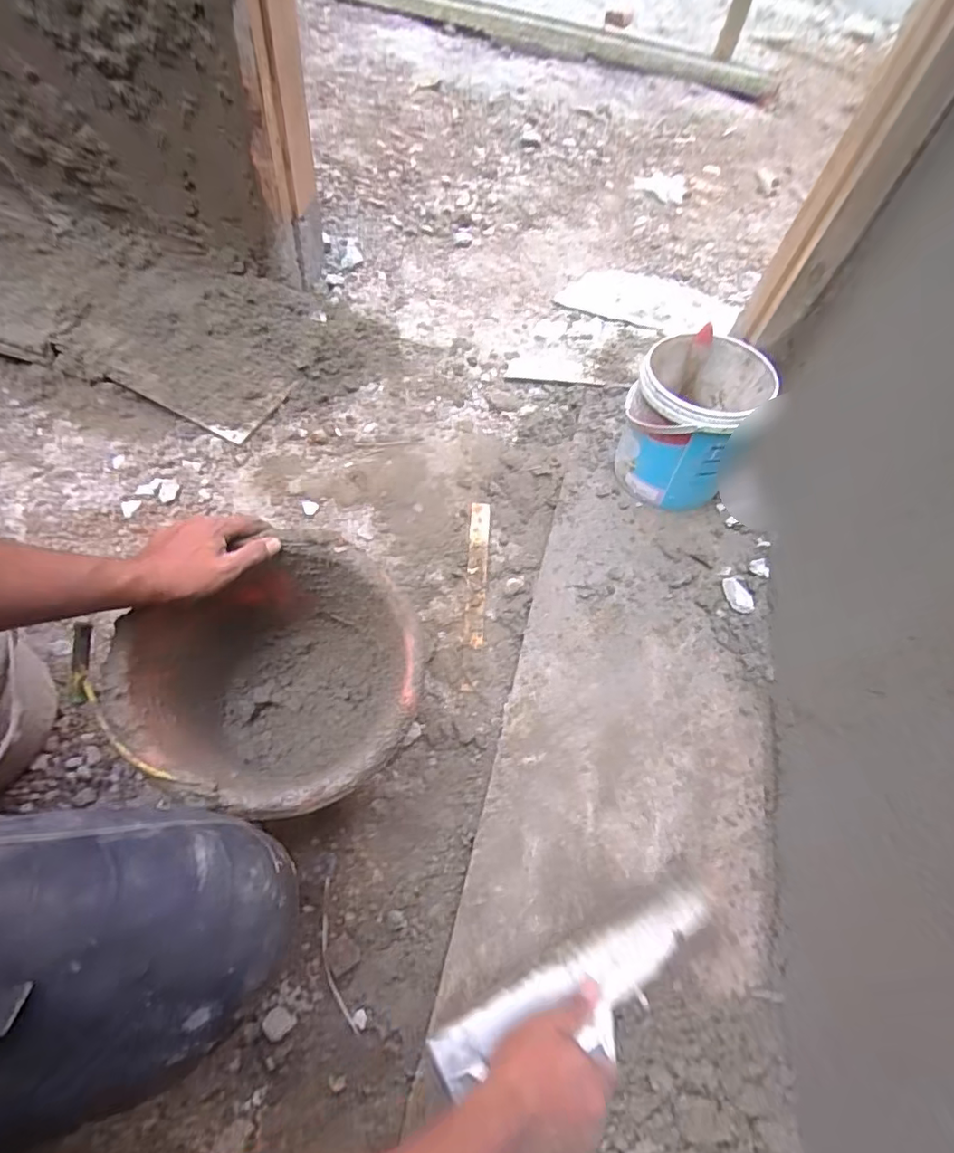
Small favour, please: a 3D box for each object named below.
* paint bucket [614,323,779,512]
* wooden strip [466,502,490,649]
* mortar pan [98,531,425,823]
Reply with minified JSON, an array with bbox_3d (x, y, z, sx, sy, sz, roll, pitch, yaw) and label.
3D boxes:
[{"bbox_3d":[0.313,-0.229,0.835,0.167,0.185,0.188,26,59,8],"label":"paint bucket"},{"bbox_3d":[0.000,-0.008,0.825,0.029,0.007,0.234,6,64,-5],"label":"wooden strip"},{"bbox_3d":[-0.205,0.125,0.601,0.281,0.198,0.257,2,57,-2],"label":"mortar pan"}]

